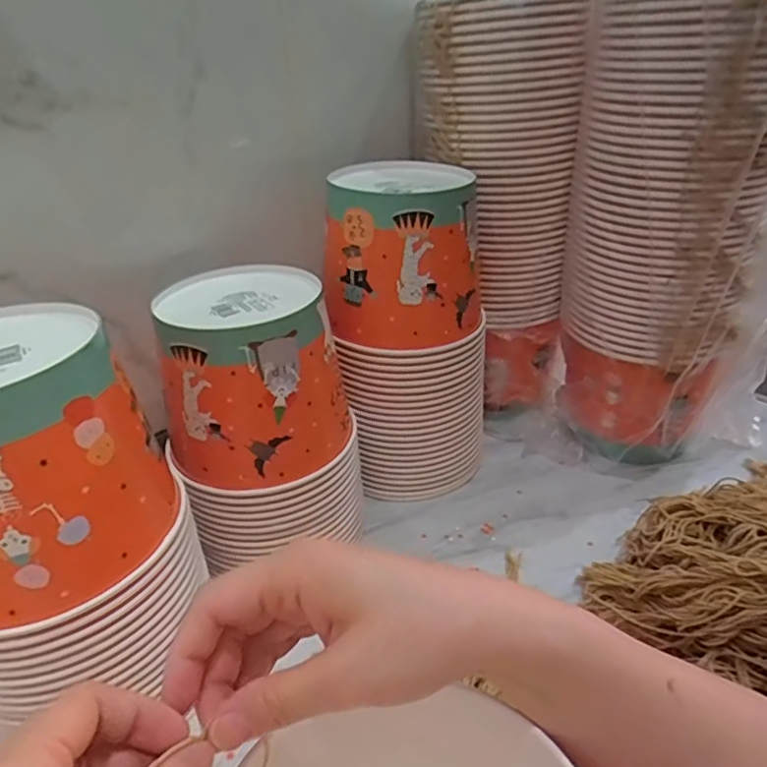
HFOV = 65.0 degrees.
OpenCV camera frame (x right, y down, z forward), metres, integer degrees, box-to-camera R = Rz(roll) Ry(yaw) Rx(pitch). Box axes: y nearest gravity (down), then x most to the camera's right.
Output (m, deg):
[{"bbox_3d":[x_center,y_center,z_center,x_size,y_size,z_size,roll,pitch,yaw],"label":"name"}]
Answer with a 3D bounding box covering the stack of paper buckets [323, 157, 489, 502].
[{"bbox_3d":[0.024,-0.043,0.589,0.143,0.302,0.166,-8,30,-8],"label":"stack of paper buckets"}]

